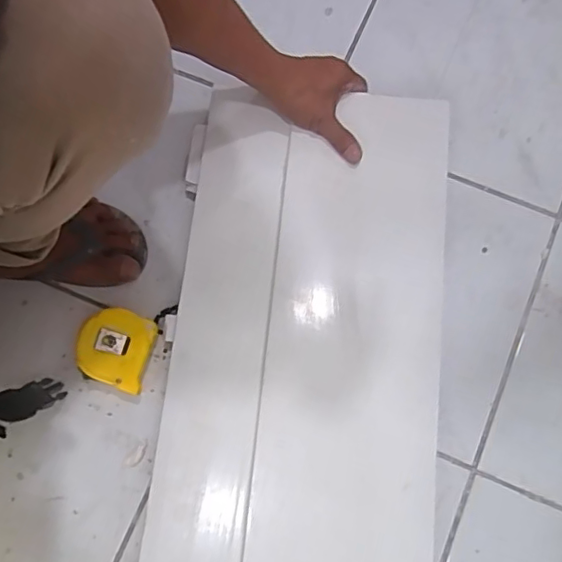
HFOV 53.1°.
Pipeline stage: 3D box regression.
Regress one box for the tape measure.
[{"bbox_3d":[-0.170,0.071,0.590,0.070,0.046,0.075,15,77,5],"label":"tape measure"}]

